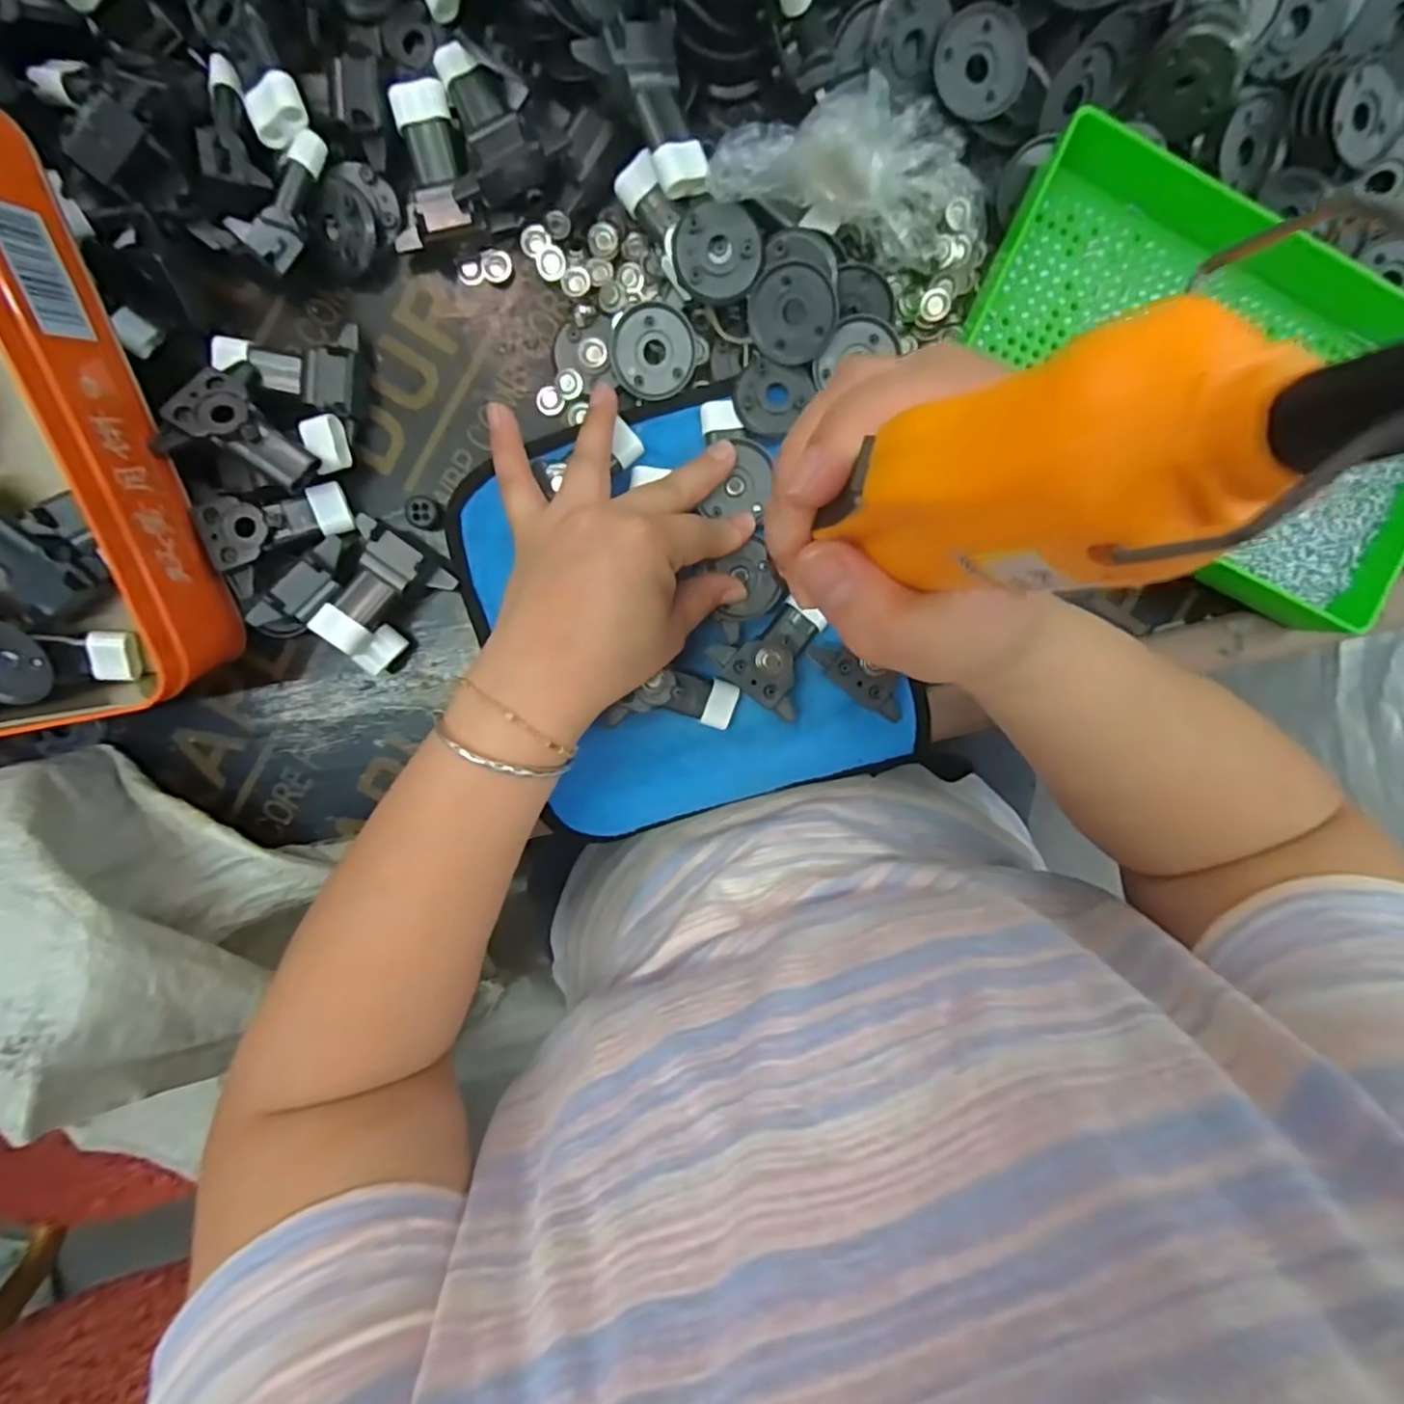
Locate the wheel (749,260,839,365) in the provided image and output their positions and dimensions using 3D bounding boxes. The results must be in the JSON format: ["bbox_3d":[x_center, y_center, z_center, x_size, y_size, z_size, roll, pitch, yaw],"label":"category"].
[{"bbox_3d":[0.043,-0.186,0.309,0.040,0.008,0.040,10,126,11],"label":"wheel"}]

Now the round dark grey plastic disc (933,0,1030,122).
[{"bbox_3d":[0.128,-0.293,0.294,0.042,0.007,0.041,0,99,-2],"label":"round dark grey plastic disc"}]

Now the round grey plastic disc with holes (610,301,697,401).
[{"bbox_3d":[-0.024,-0.175,0.323,0.042,0.008,0.042,2,115,4],"label":"round grey plastic disc with holes"}]

